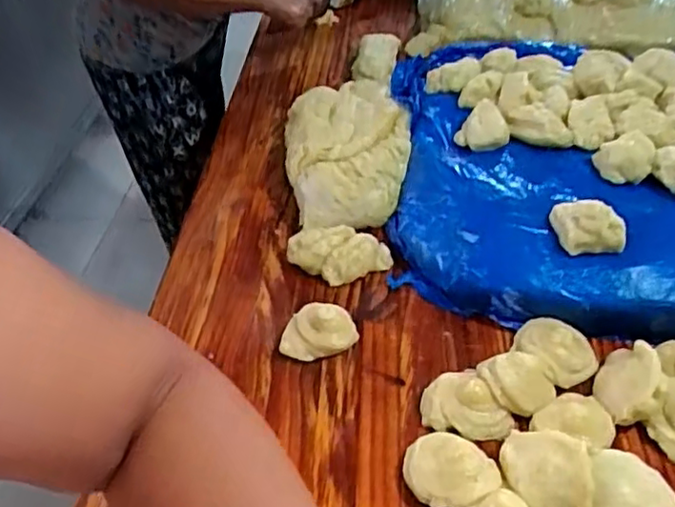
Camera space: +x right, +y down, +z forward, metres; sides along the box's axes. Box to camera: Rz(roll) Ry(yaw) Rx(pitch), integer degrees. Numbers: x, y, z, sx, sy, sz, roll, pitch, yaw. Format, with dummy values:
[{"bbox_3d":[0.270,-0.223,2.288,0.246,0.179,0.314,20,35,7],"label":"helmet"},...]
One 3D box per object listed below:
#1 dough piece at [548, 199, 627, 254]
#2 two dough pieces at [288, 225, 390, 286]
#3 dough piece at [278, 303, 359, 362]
[{"bbox_3d":[0.281,-0.034,0.735,0.071,0.043,0.065,0,42,3],"label":"dough piece"},{"bbox_3d":[0.002,-0.004,0.811,0.124,0.033,0.067,-1,42,2],"label":"two dough pieces"},{"bbox_3d":[-0.022,0.084,0.724,0.087,0.039,0.064,-8,42,-6],"label":"dough piece"}]

